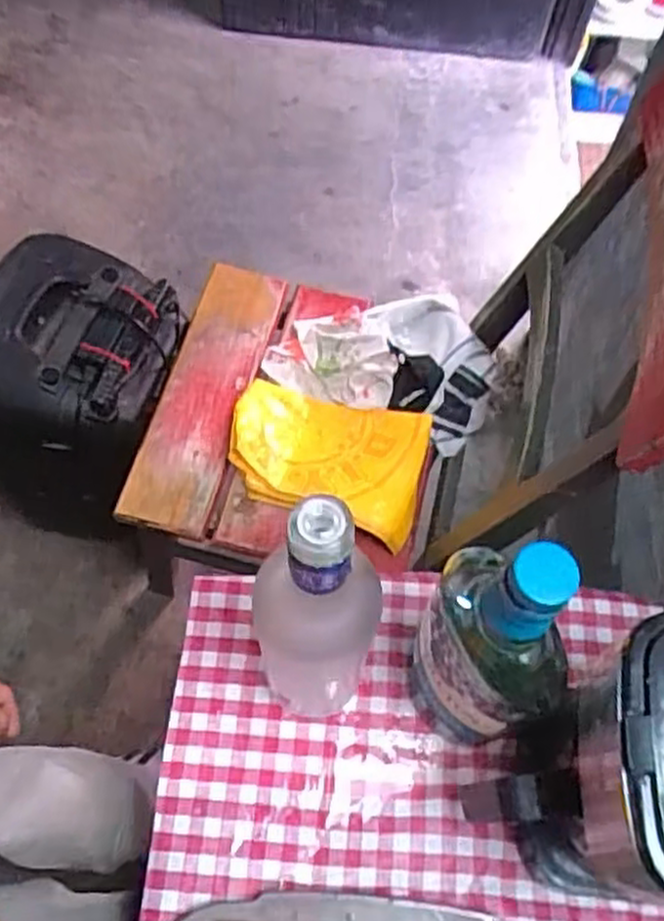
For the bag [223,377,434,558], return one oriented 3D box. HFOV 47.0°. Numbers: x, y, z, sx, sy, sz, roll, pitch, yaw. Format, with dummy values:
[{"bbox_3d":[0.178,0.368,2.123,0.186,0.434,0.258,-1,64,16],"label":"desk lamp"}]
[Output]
[{"bbox_3d":[-0.009,-0.013,0.946,0.250,0.048,0.169,18,64,7],"label":"bag"}]

